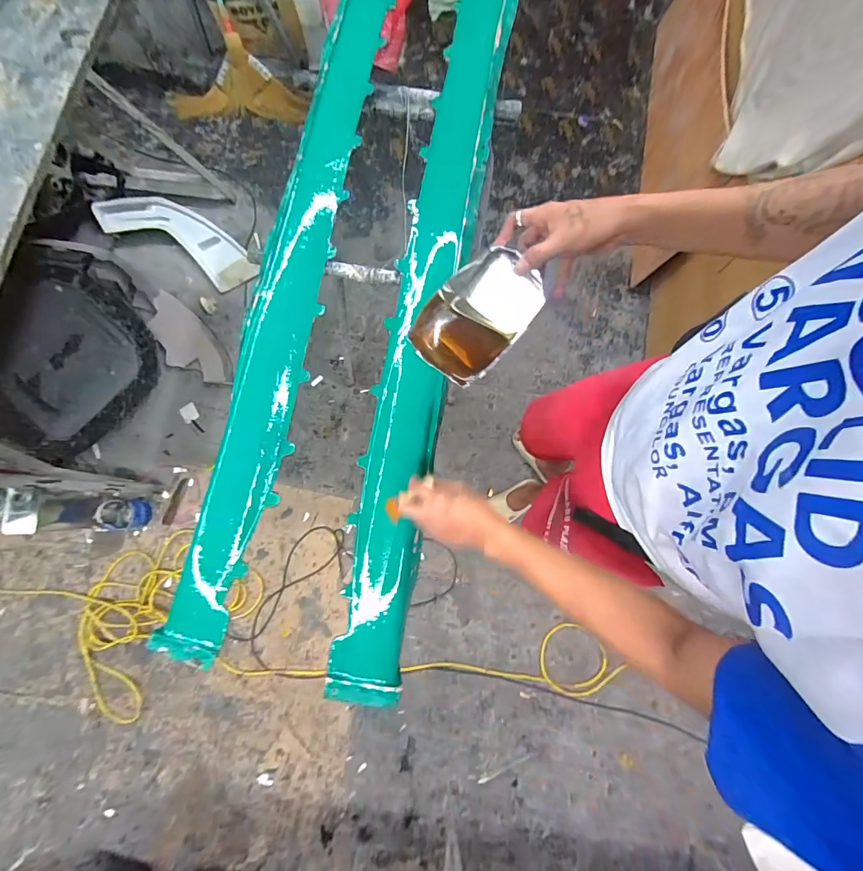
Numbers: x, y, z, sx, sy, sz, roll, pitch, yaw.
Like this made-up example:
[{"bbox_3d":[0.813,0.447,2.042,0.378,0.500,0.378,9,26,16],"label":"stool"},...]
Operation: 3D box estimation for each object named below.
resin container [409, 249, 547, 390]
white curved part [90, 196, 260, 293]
[{"bbox_3d":[0.062,-0.162,0.561,0.186,0.075,0.130,-41,96,-2],"label":"resin container"},{"bbox_3d":[-0.978,-0.777,1.552,0.628,0.066,0.215,27,91,-5],"label":"white curved part"}]

